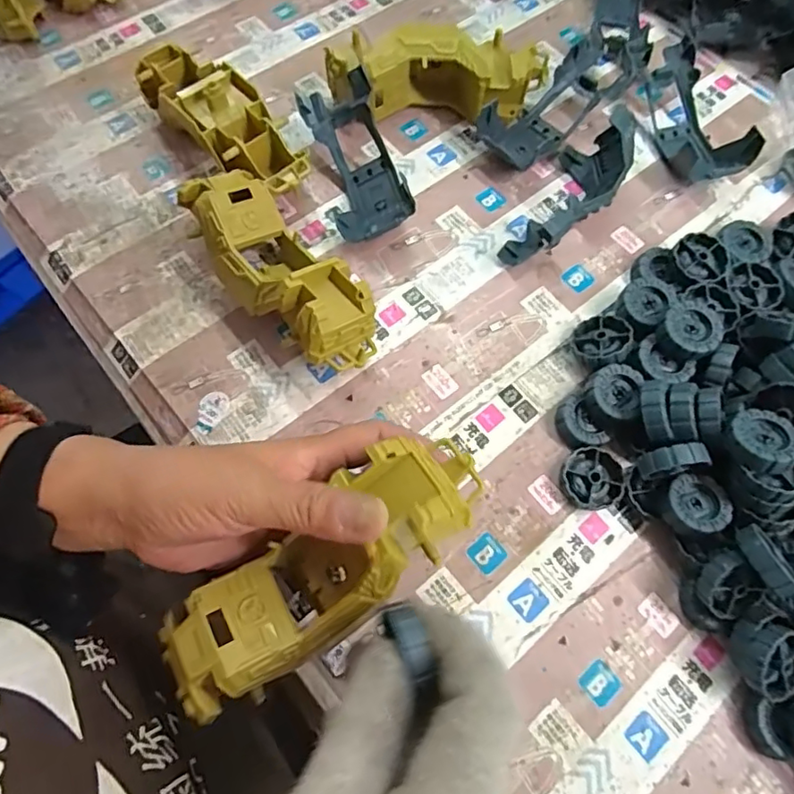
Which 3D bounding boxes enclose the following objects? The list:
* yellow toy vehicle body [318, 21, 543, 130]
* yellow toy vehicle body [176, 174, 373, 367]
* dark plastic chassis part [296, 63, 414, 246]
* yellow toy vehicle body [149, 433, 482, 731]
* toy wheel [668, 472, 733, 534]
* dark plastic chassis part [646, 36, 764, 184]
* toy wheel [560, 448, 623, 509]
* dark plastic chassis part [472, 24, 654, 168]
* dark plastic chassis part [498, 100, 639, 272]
[{"bbox_3d":[0.034,-0.258,0.459,0.171,0.064,0.055,3,69,-1],"label":"yellow toy vehicle body"},{"bbox_3d":[-0.077,-0.082,0.382,0.057,0.067,0.165,-38,75,-15],"label":"yellow toy vehicle body"},{"bbox_3d":[-0.029,-0.178,0.432,0.059,0.046,0.137,-16,71,-8],"label":"dark plastic chassis part"},{"bbox_3d":[-0.032,0.084,0.274,0.167,0.056,0.055,-38,73,1],"label":"yellow toy vehicle body"},{"bbox_3d":[0.183,0.066,0.345,0.035,0.014,0.036,1,69,-2],"label":"toy wheel"},{"bbox_3d":[0.239,-0.228,0.460,0.051,0.037,0.129,-16,71,-8],"label":"dark plastic chassis part"},{"bbox_3d":[0.125,0.053,0.363,0.038,0.012,0.038,1,69,-2],"label":"toy wheel"},{"bbox_3d":[0.151,-0.256,0.473,0.060,0.036,0.187,43,74,13],"label":"dark plastic chassis part"},{"bbox_3d":[0.132,-0.152,0.417,0.052,0.053,0.134,30,71,9],"label":"dark plastic chassis part"}]

